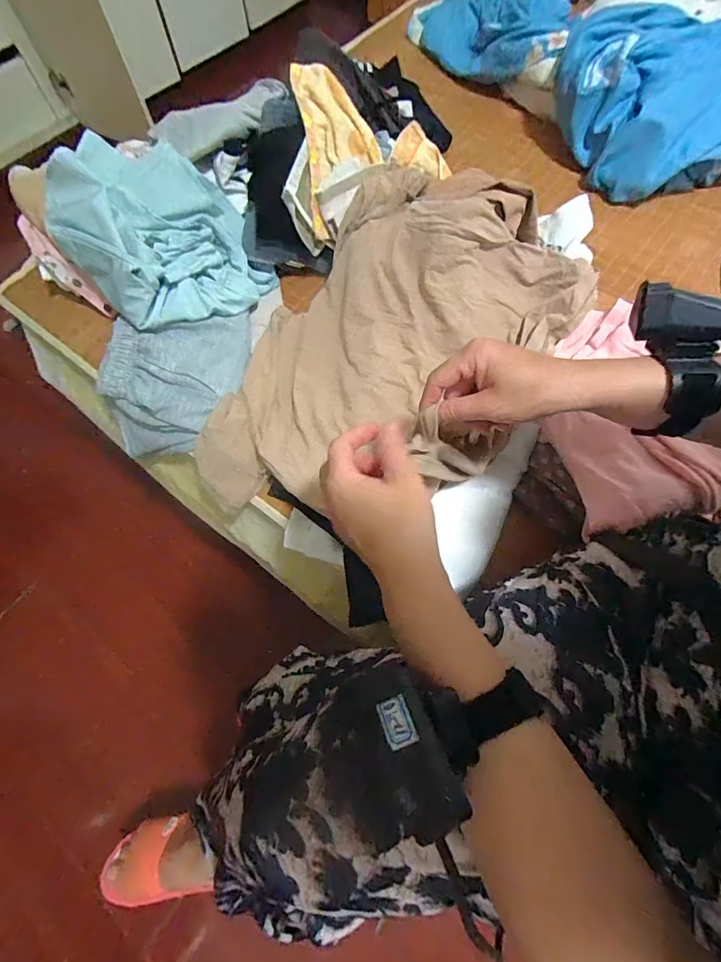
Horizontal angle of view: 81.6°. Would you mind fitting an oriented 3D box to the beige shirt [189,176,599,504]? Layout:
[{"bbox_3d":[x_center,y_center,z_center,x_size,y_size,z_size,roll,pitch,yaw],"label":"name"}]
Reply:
[{"bbox_3d":[0.041,-0.163,0.530,0.339,0.157,0.512,31,71,14],"label":"beige shirt"}]

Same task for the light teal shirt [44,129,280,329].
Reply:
[{"bbox_3d":[-0.283,-0.345,0.601,0.223,0.140,0.282,-41,71,-14],"label":"light teal shirt"}]

